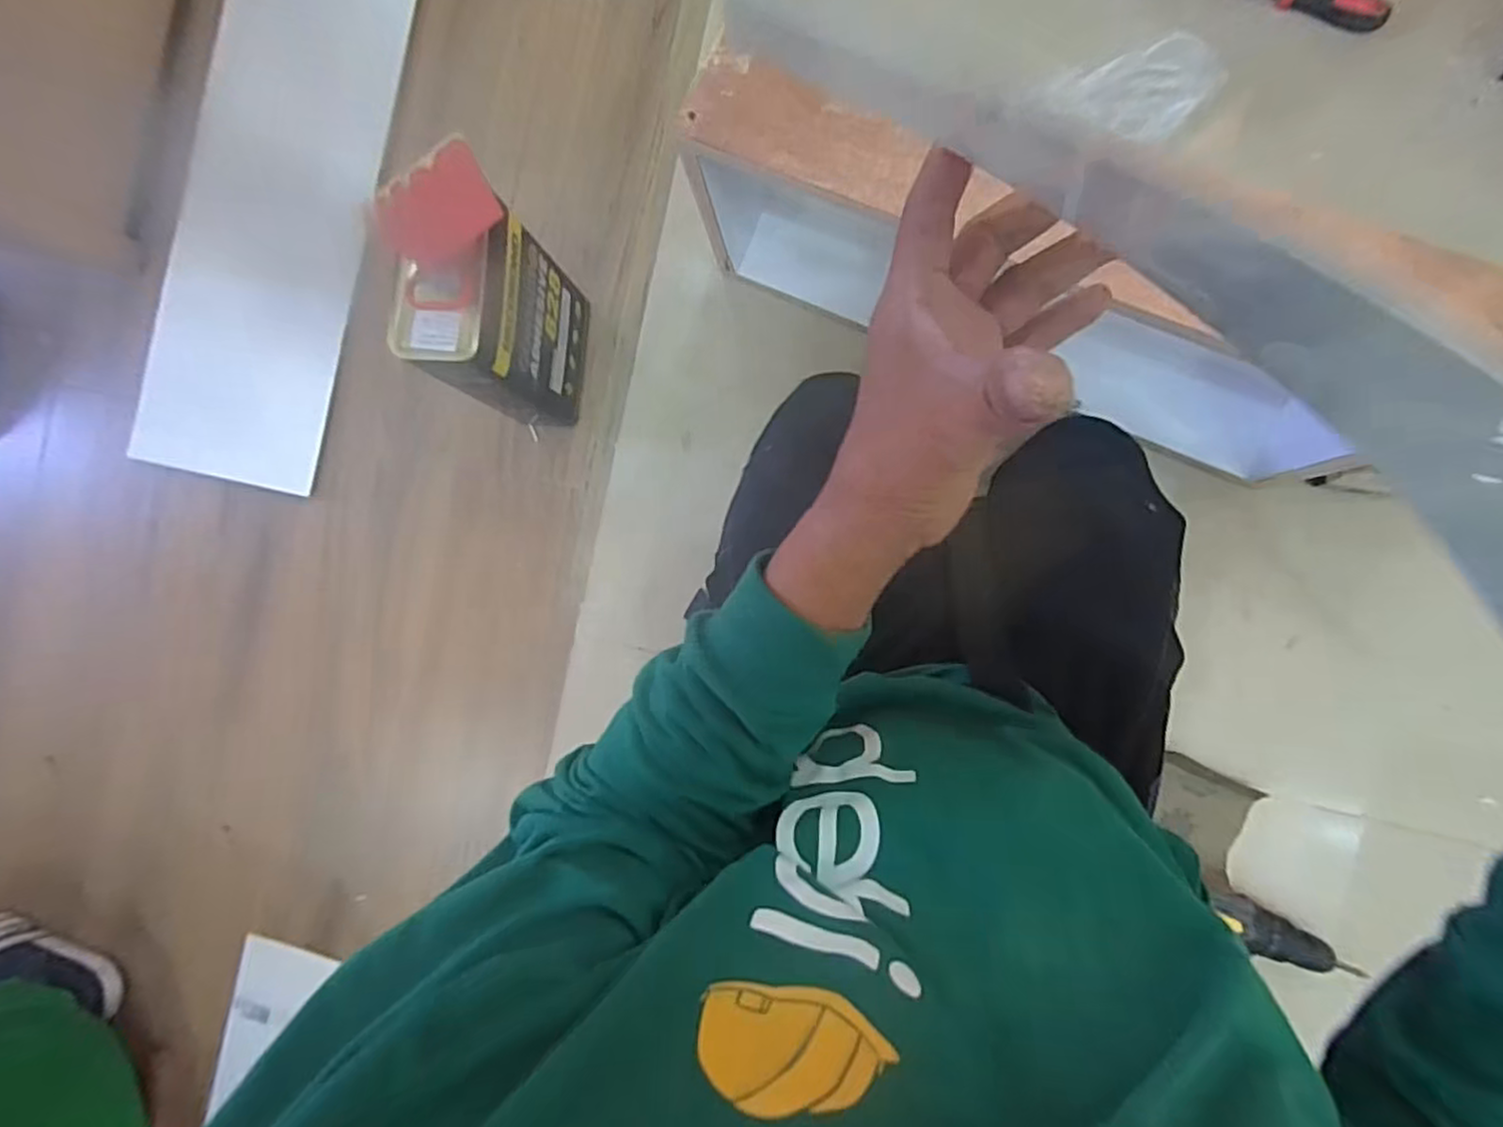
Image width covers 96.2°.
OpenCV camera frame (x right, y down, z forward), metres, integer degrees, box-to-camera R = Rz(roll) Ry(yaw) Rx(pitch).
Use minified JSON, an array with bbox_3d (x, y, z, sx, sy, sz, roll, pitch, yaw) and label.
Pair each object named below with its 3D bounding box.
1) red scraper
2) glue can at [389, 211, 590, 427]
[{"bbox_3d":[-0.275,-0.311,0.594,0.101,0.010,0.066,-36,112,0],"label":"red scraper"},{"bbox_3d":[-0.262,-0.257,0.723,0.089,0.250,0.155,4,90,6],"label":"glue can"}]

